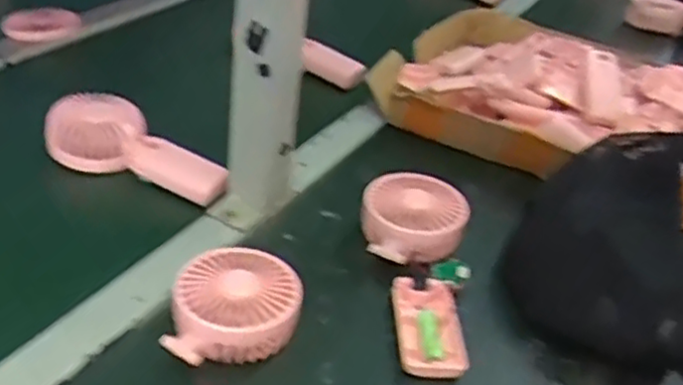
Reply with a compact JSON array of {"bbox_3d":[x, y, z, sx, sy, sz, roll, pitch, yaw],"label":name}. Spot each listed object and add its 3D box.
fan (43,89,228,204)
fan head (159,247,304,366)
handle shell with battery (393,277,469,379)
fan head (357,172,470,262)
[{"bbox_3d":[-0.189,-0.039,0.668,0.176,0.025,0.077,27,68,9],"label":"fan"},{"bbox_3d":[-0.080,0.084,0.516,0.095,0.040,0.082,-10,38,-24],"label":"fan head"},{"bbox_3d":[0.066,0.102,0.552,0.049,0.011,0.097,5,35,-4],"label":"handle shell with battery"},{"bbox_3d":[0.061,0.025,0.622,0.091,0.047,0.088,-6,37,-19],"label":"fan head"}]

